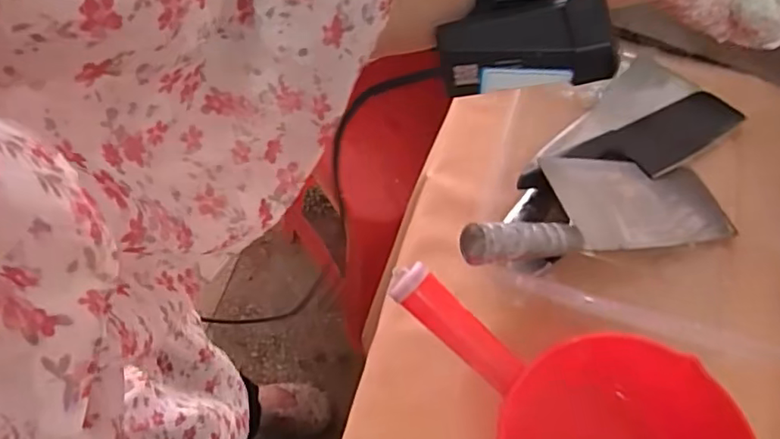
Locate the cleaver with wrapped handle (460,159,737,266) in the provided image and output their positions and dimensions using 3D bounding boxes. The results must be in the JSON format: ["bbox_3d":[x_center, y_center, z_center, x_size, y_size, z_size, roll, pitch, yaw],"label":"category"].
[{"bbox_3d":[0.185,-0.011,0.504,0.313,0.022,0.108,-9,60,-34],"label":"cleaver with wrapped handle"}]

